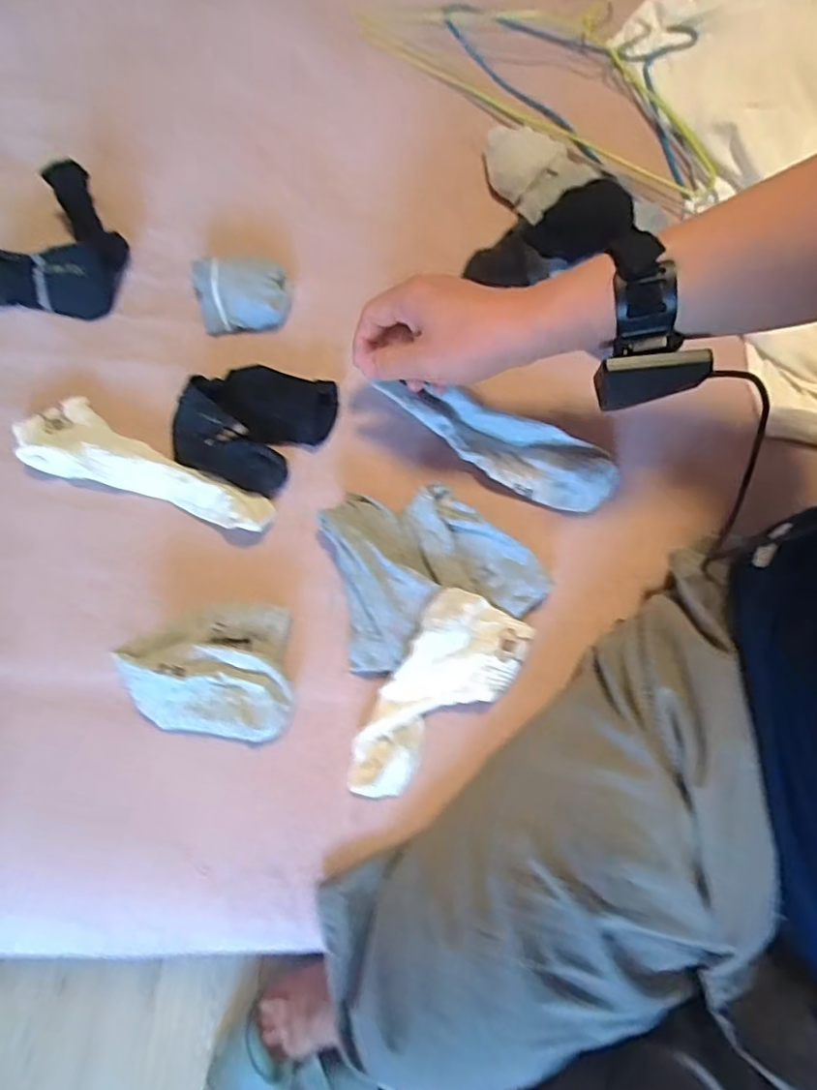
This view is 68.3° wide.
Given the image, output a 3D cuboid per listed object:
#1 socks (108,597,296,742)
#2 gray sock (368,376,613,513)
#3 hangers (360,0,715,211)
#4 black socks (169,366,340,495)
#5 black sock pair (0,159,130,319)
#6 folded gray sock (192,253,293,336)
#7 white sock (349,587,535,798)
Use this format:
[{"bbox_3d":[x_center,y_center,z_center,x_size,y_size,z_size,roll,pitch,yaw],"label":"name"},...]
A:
[{"bbox_3d":[-0.146,0.090,0.452,0.124,0.041,0.100,8,71,1],"label":"socks"},{"bbox_3d":[0.077,-0.091,0.516,0.204,0.029,0.059,25,72,3],"label":"gray sock"},{"bbox_3d":[0.188,-0.561,0.690,0.446,0.037,0.253,40,74,11],"label":"hangers"},{"bbox_3d":[-0.131,-0.109,0.515,0.105,0.039,0.124,33,73,9],"label":"black socks"},{"bbox_3d":[-0.329,-0.294,0.567,0.120,0.046,0.155,5,71,0],"label":"black sock pair"},{"bbox_3d":[-0.158,-0.239,0.567,0.090,0.031,0.077,-7,72,-4],"label":"folded gray sock"},{"bbox_3d":[0.018,0.111,0.456,0.079,0.033,0.172,39,74,10],"label":"white sock"}]

